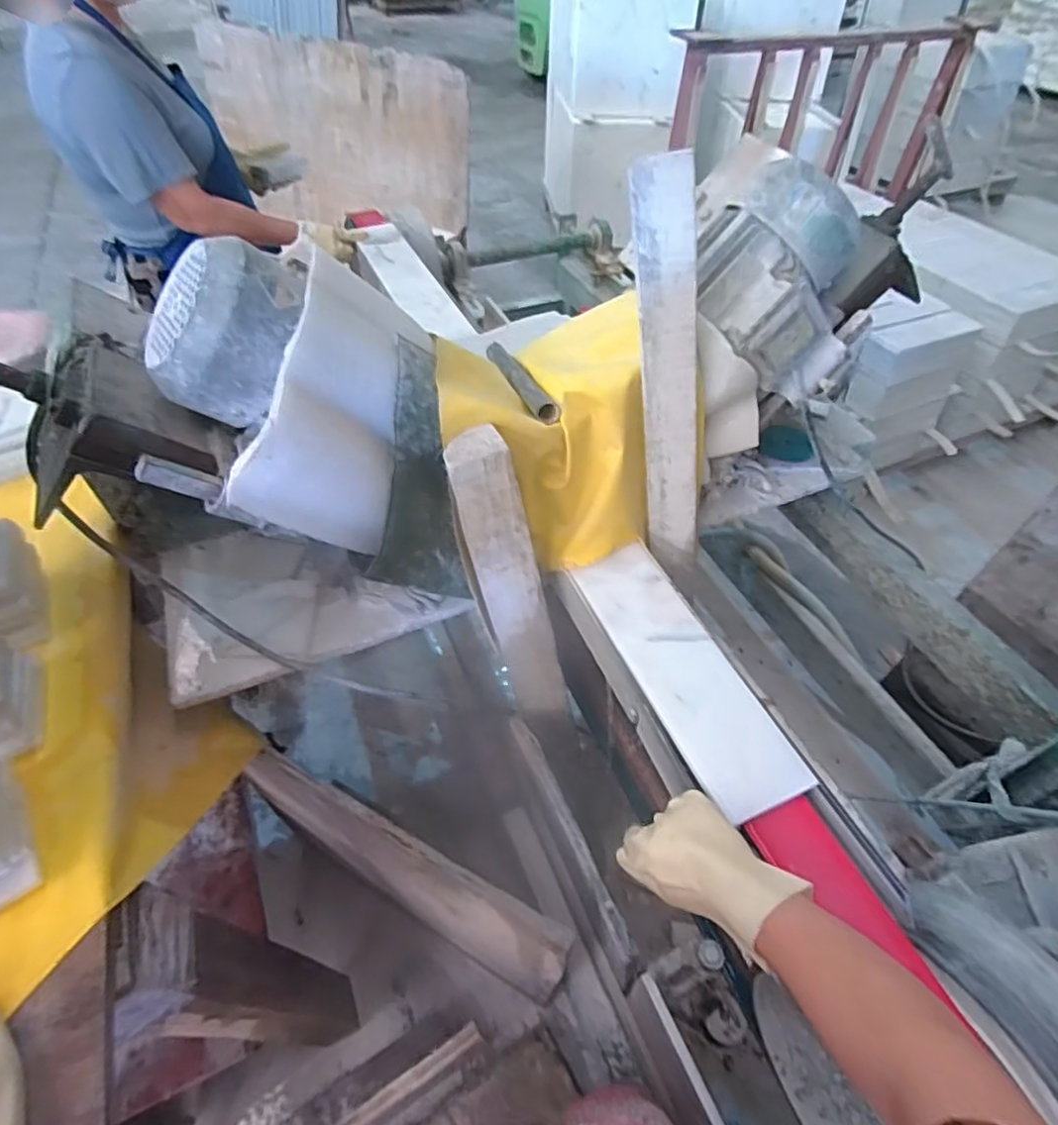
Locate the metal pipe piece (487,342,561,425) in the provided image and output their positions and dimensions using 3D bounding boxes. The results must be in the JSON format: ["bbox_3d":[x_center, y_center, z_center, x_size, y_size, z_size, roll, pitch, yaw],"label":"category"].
[{"bbox_3d":[-0.016,-0.243,0.784,0.028,0.020,0.302,-12,37,-11],"label":"metal pipe piece"}]

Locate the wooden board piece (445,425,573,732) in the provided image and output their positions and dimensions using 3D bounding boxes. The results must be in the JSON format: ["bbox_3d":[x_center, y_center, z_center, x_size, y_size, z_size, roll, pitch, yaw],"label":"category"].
[{"bbox_3d":[-0.018,0.053,0.748,0.078,0.444,0.064,-12,37,2],"label":"wooden board piece"}]

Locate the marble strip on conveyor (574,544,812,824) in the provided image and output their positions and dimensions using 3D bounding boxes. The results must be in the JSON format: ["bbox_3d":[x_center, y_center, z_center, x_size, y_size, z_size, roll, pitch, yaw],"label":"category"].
[{"bbox_3d":[0.164,0.109,0.650,0.105,0.020,0.321,-18,51,-16],"label":"marble strip on conveyor"}]

